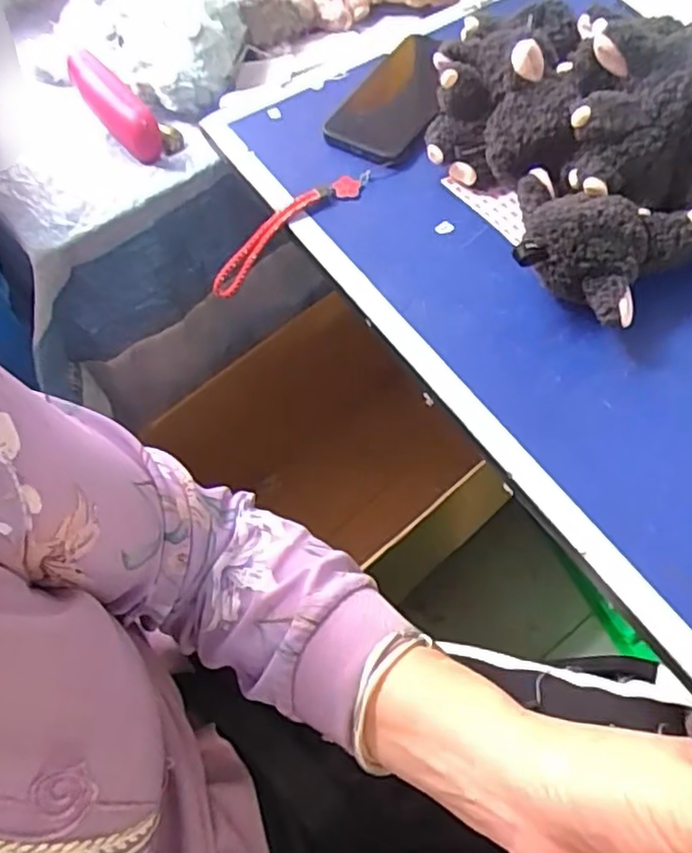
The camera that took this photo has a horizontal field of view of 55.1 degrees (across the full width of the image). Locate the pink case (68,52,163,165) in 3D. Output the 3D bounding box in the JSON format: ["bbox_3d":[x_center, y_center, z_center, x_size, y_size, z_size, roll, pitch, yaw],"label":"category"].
[{"bbox_3d":[-0.221,-0.307,0.631,0.033,0.051,0.134,-35,64,-15],"label":"pink case"}]

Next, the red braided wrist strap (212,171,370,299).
[{"bbox_3d":[-0.051,-0.167,0.554,0.160,0.041,0.019,-38,64,5],"label":"red braided wrist strap"}]

